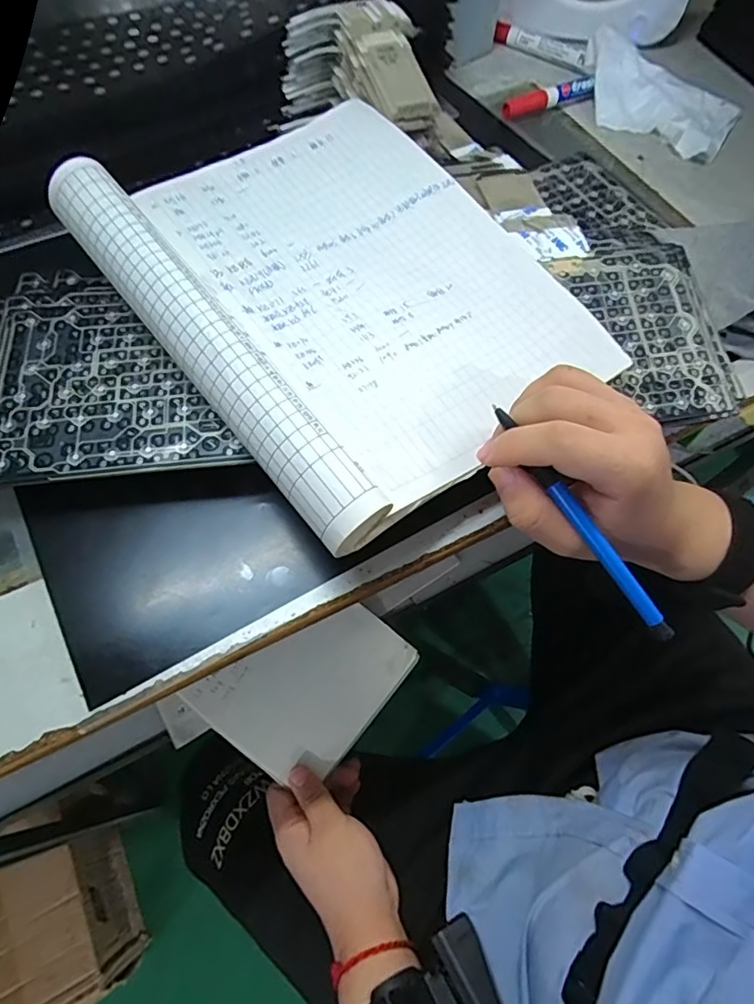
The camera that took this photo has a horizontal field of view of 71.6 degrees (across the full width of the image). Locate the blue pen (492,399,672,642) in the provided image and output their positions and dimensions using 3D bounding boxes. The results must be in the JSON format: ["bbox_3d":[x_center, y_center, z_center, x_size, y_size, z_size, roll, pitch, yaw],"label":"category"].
[{"bbox_3d":[0.101,0.009,0.256,0.009,0.005,0.138,-36,88,-11],"label":"blue pen"}]

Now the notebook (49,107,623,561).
[{"bbox_3d":[-0.024,-0.146,0.315,0.228,0.056,0.298,-36,75,-11],"label":"notebook"}]

